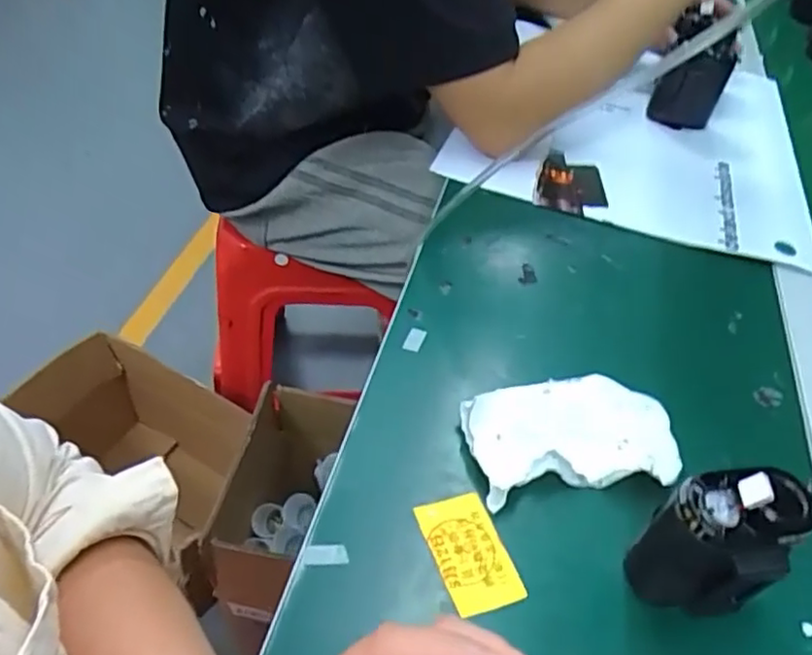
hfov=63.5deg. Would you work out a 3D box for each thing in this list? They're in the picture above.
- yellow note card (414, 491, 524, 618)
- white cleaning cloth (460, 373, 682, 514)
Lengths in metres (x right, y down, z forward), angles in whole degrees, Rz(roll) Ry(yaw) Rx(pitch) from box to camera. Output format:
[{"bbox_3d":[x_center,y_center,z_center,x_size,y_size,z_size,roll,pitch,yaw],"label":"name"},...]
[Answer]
[{"bbox_3d":[0.035,0.125,0.365,0.040,0.004,0.064,-14,55,-17],"label":"yellow note card"},{"bbox_3d":[0.102,0.067,0.415,0.127,0.023,0.080,-4,46,-8],"label":"white cleaning cloth"}]

